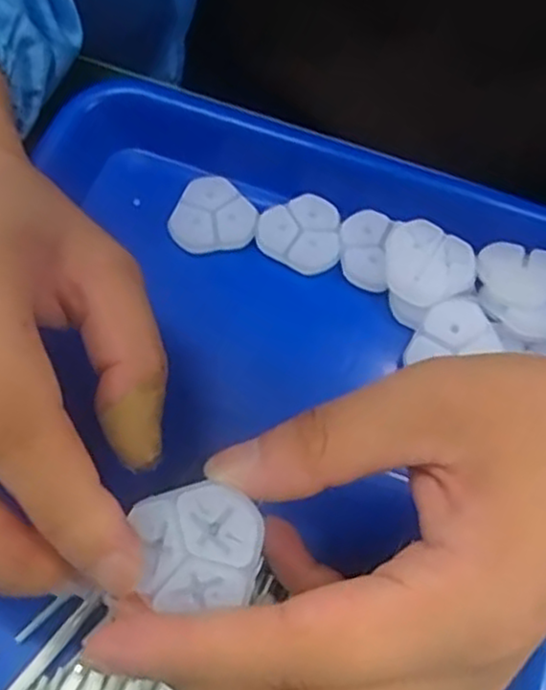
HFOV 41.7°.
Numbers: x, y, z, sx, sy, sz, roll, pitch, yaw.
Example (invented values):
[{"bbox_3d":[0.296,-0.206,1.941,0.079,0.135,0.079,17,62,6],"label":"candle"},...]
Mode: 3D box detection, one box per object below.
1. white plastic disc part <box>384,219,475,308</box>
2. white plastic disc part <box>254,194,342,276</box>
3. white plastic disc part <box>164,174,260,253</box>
[{"bbox_3d":[0.062,-0.035,0.292,0.034,0.007,0.035,1,66,-1],"label":"white plastic disc part"},{"bbox_3d":[0.010,-0.047,0.308,0.034,0.005,0.035,-5,66,-3],"label":"white plastic disc part"},{"bbox_3d":[-0.027,-0.057,0.311,0.036,0.004,0.035,-10,67,-6],"label":"white plastic disc part"}]

